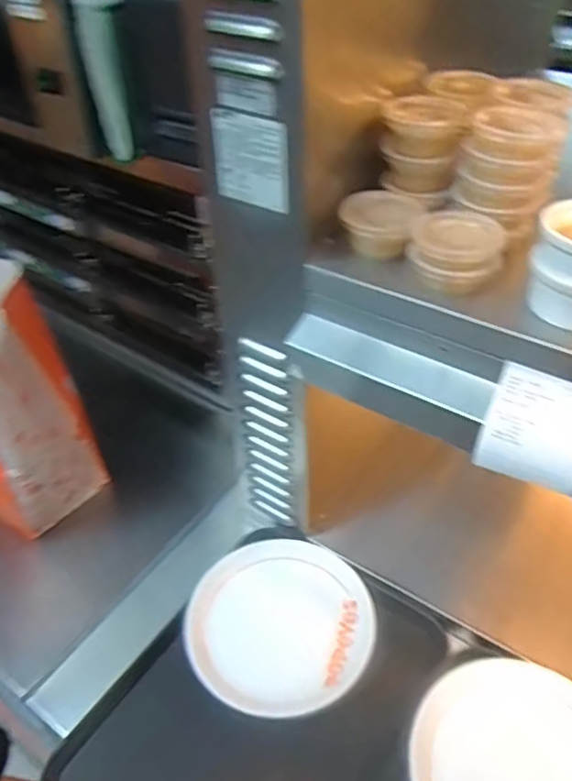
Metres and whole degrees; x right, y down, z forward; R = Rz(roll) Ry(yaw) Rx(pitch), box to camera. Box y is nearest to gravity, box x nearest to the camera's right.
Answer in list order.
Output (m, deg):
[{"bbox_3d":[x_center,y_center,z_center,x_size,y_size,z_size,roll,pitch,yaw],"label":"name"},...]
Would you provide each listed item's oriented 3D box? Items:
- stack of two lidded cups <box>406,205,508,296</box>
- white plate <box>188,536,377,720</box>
[{"bbox_3d":[0.144,-0.118,0.536,0.077,0.045,0.065,9,45,13],"label":"stack of two lidded cups"},{"bbox_3d":[-0.007,0.279,0.771,0.213,0.025,0.205,-1,43,1],"label":"white plate"}]

